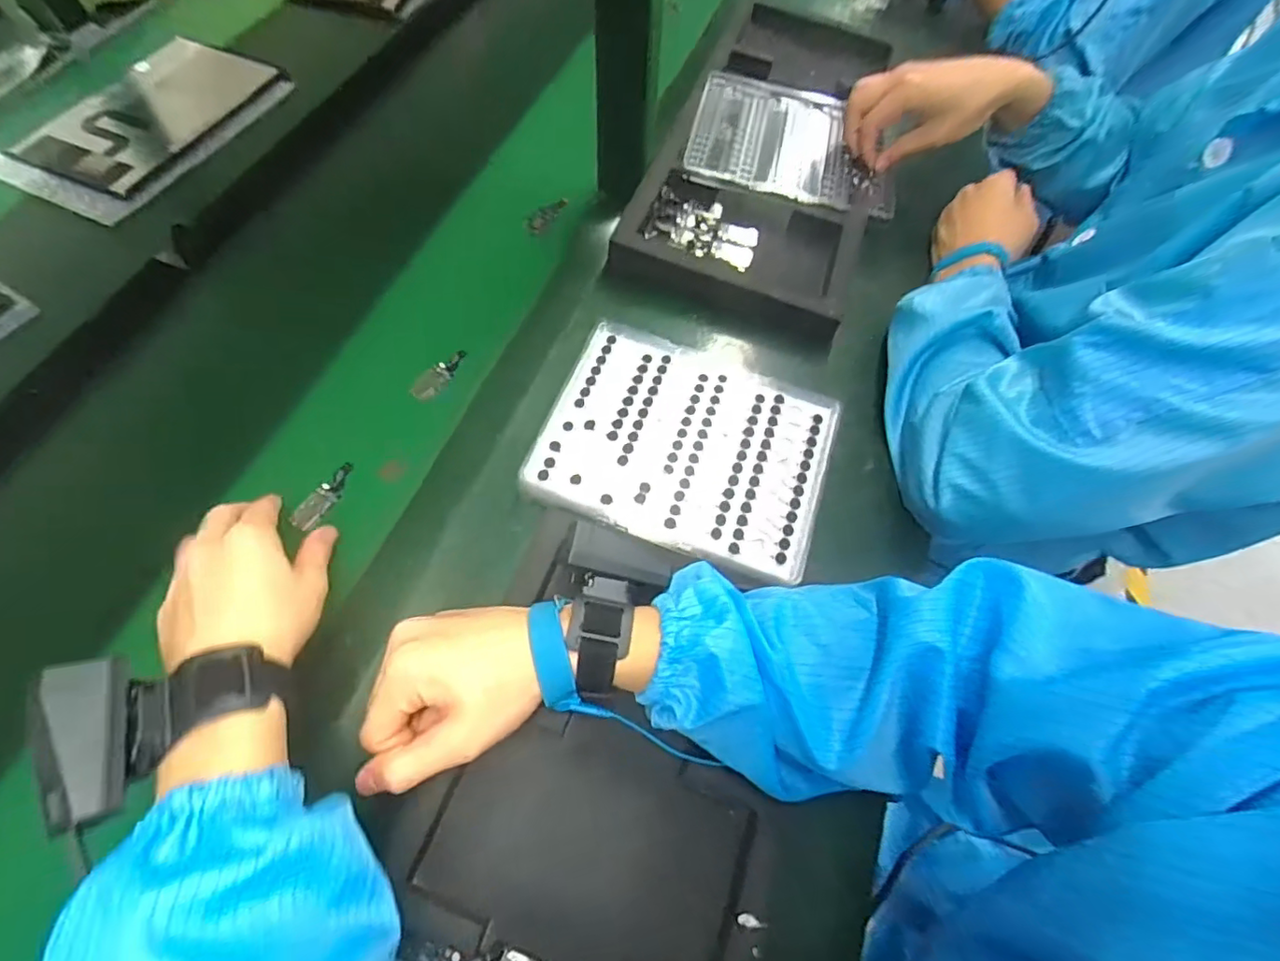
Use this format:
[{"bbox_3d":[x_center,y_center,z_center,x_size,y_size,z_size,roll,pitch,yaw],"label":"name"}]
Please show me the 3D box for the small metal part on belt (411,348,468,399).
[{"bbox_3d":[-0.172,-0.092,0.505,0.023,0.007,0.058,40,68,15],"label":"small metal part on belt"}]

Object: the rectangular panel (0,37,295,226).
[{"bbox_3d":[-0.528,-0.392,0.634,0.168,0.013,0.280,26,64,8],"label":"rectangular panel"}]

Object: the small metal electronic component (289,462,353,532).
[{"bbox_3d":[-0.240,0.011,0.446,0.022,0.007,0.061,21,57,7],"label":"small metal electronic component"}]

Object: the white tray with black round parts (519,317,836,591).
[{"bbox_3d":[0.040,-0.029,0.462,0.217,0.018,0.173,18,65,6],"label":"white tray with black round parts"}]

